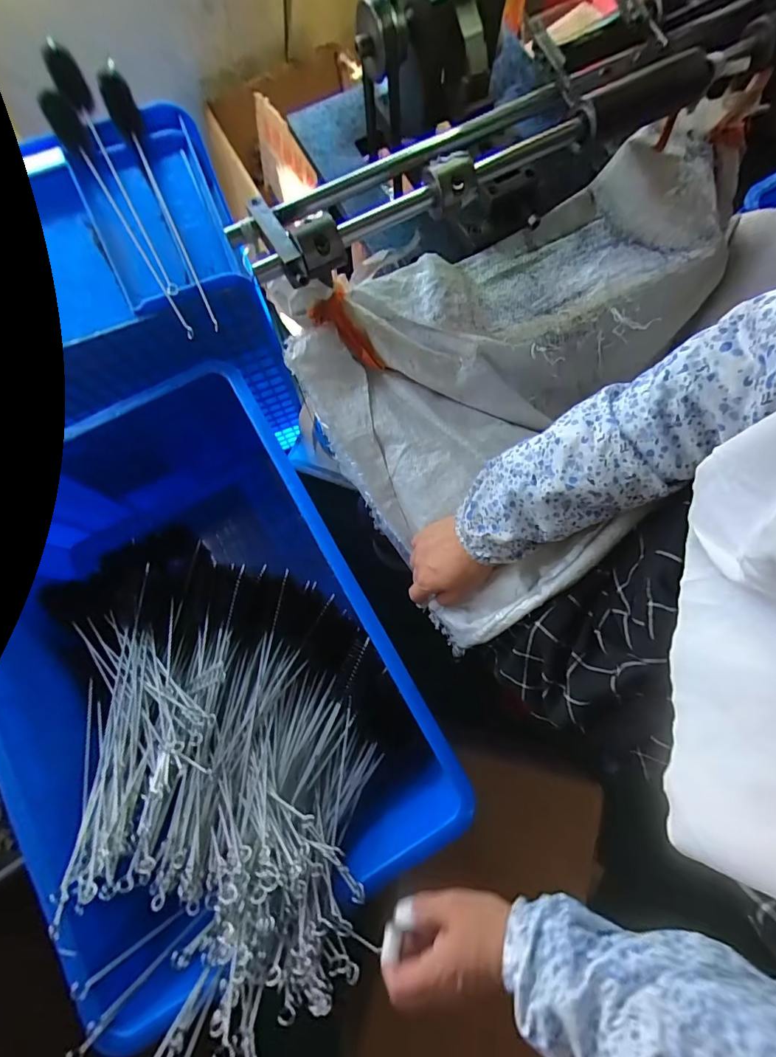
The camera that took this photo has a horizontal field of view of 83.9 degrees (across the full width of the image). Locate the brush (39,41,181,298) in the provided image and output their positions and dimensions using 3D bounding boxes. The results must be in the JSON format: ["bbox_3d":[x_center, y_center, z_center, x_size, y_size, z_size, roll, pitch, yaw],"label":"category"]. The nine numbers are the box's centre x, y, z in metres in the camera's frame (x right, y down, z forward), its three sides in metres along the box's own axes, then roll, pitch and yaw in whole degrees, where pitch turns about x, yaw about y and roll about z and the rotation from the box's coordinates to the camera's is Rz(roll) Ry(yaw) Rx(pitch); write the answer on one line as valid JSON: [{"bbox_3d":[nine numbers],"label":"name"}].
[{"bbox_3d":[-0.322,-0.419,0.497,0.031,0.037,0.342,-26,80,-6],"label":"brush"}]

